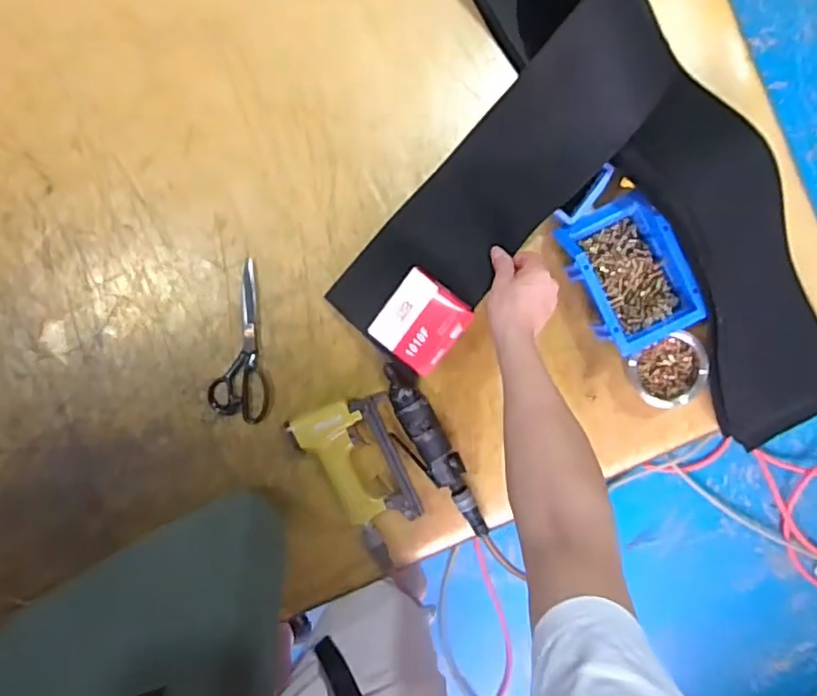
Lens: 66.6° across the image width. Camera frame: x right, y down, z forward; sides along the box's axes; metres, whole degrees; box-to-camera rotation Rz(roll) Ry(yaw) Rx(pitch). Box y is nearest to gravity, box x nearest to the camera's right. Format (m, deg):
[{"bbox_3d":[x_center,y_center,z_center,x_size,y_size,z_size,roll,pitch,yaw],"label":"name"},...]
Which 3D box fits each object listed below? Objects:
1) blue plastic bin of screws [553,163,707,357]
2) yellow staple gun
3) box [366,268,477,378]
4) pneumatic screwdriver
[{"bbox_3d":[0.282,-0.106,0.826,0.130,0.071,0.210,-29,94,3],"label":"blue plastic bin of screws"},{"bbox_3d":[-0.072,0.165,0.853,0.126,0.043,0.192,-23,94,2],"label":"yellow staple gun"},{"bbox_3d":[0.016,-0.032,0.782,0.096,0.023,0.104,37,94,-3],"label":"box"},{"bbox_3d":[0.035,0.145,0.857,0.060,0.041,0.272,-31,94,3],"label":"pneumatic screwdriver"}]

